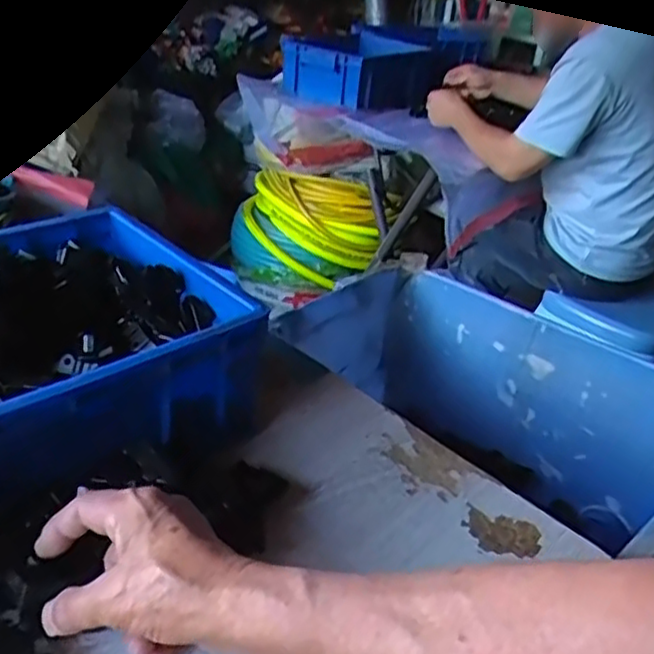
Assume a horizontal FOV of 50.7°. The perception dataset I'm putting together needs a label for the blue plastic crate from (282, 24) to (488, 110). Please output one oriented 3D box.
[{"bbox_3d":[0.133,-0.622,1.621,0.460,0.160,0.258,-20,39,-37],"label":"blue plastic crate"}]

